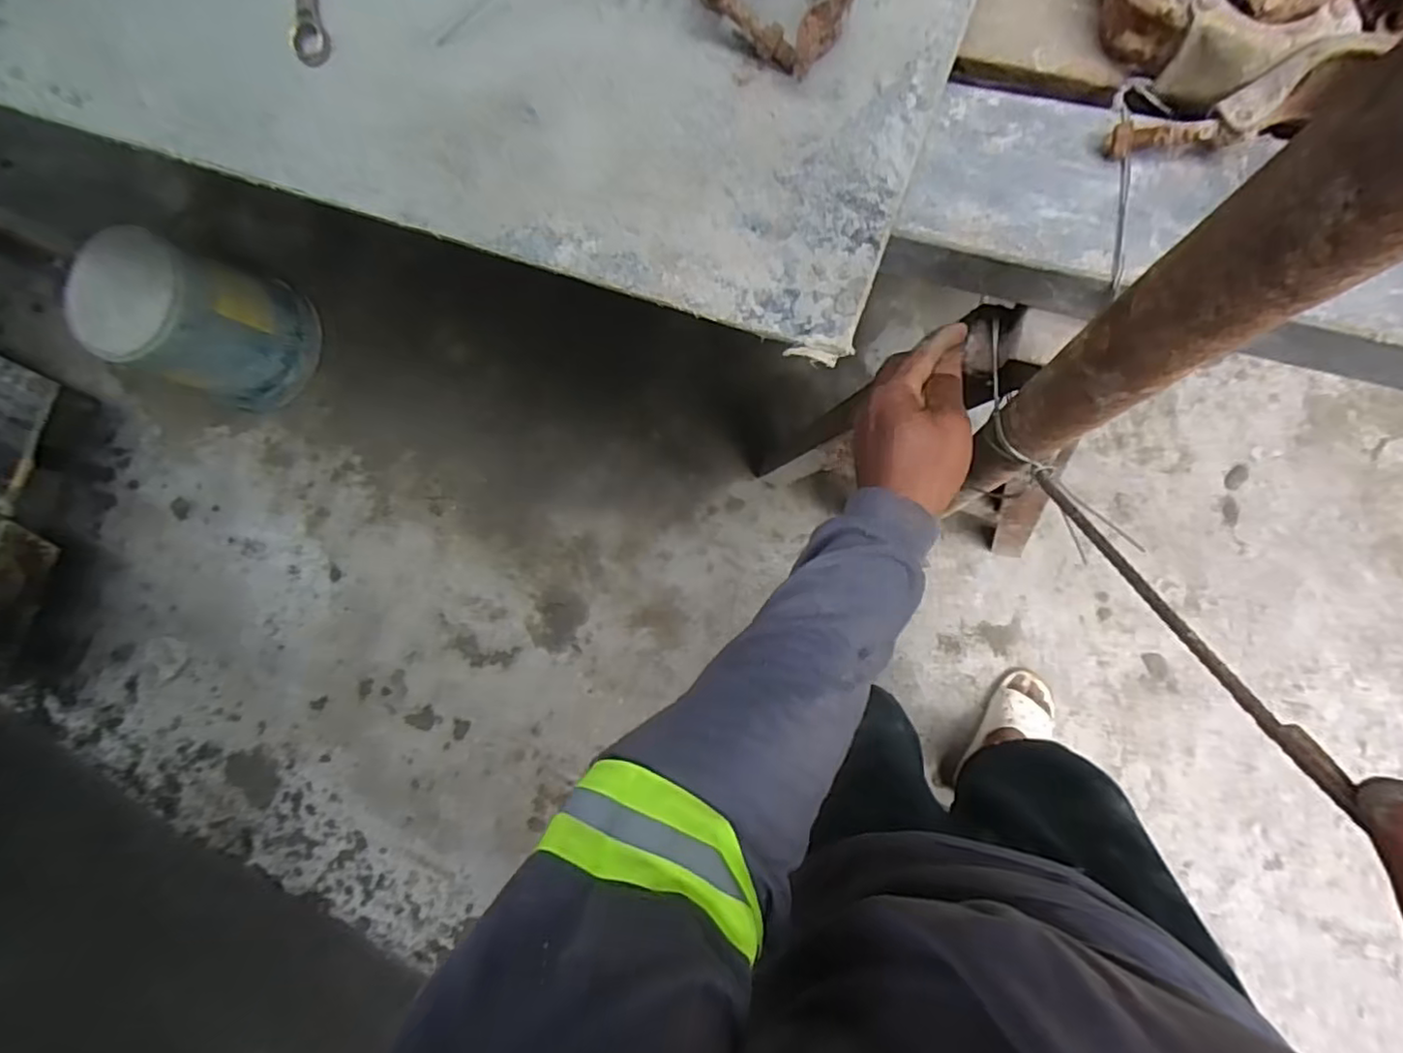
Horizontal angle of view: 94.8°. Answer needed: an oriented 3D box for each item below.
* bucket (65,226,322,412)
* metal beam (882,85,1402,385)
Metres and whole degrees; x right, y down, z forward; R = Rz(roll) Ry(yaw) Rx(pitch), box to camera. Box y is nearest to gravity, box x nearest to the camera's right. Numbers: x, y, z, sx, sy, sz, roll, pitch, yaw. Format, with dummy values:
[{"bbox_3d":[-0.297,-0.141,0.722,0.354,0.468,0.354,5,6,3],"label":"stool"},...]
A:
[{"bbox_3d":[-1.056,-0.418,1.354,0.275,0.328,0.277,0,87,10],"label":"bucket"},{"bbox_3d":[0.449,-0.114,0.345,0.670,0.056,0.117,17,91,10],"label":"metal beam"}]

